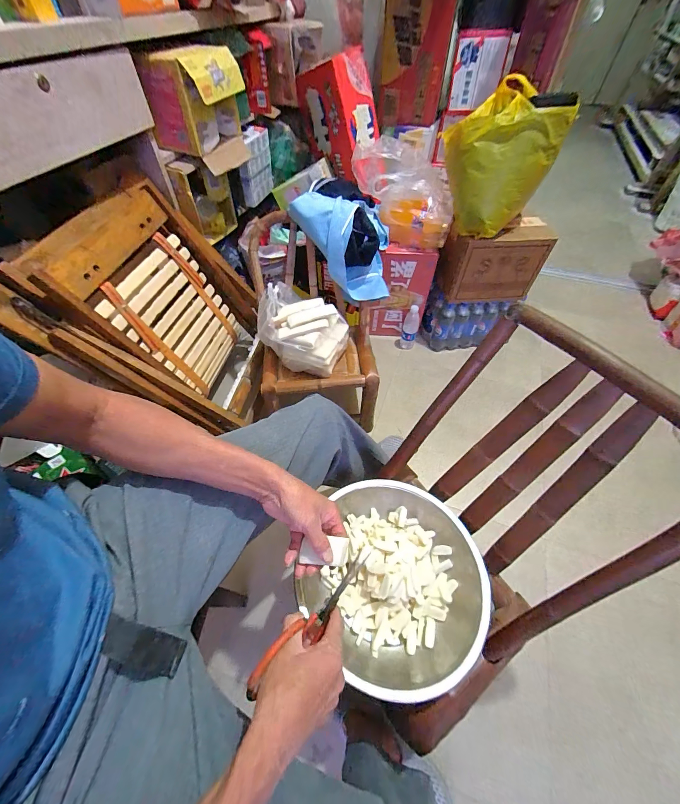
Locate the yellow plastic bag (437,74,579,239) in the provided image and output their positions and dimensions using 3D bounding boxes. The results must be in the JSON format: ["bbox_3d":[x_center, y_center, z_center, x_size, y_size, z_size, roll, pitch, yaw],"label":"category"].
[{"bbox_3d":[0.448,-0.731,0.971,0.175,0.308,0.319,-32,60,-21],"label":"yellow plastic bag"}]

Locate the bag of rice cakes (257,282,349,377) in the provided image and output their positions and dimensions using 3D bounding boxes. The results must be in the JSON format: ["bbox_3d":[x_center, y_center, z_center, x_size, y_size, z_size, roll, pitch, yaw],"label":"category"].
[{"bbox_3d":[-0.105,-0.225,0.970,0.230,0.196,0.197,19,56,14],"label":"bag of rice cakes"}]

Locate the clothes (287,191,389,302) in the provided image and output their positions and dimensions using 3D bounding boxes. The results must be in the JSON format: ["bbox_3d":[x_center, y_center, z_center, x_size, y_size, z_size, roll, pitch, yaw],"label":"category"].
[{"bbox_3d":[0.018,-0.451,0.932,0.269,0.231,0.149,30,59,20],"label":"clothes"}]

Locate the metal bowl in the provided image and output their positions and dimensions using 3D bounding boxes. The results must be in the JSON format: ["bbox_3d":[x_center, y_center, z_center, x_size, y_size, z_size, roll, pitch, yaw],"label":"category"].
[{"bbox_3d":[0.110,0.323,0.590,0.303,0.091,0.332,0,54,0],"label":"metal bowl"}]

